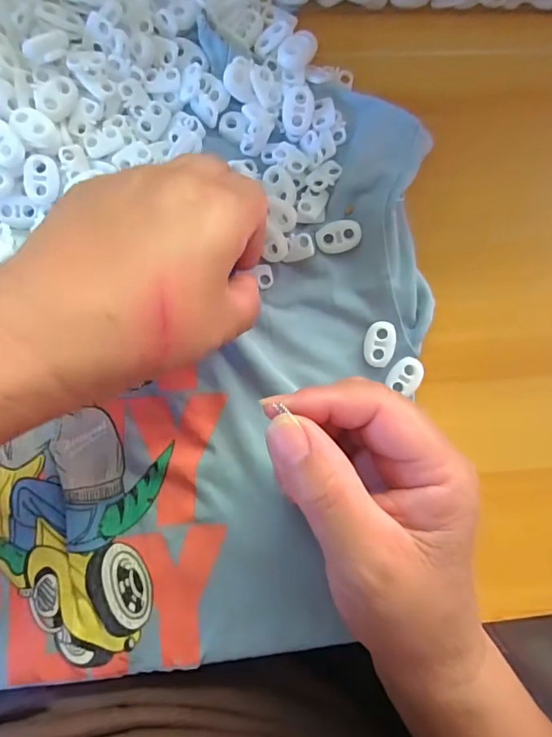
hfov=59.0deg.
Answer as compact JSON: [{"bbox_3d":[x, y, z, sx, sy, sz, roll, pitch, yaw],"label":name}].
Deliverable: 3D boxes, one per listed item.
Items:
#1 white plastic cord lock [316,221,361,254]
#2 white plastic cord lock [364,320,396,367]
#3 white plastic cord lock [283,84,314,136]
[{"bbox_3d":[0.032,-0.065,0.241,0.021,0.004,0.014,-7,86,-5],"label":"white plastic cord lock"},{"bbox_3d":[0.052,-0.012,0.243,0.014,0.005,0.022,5,85,-4],"label":"white plastic cord lock"},{"bbox_3d":[0.011,-0.130,0.242,0.015,0.005,0.025,3,85,-4],"label":"white plastic cord lock"}]

